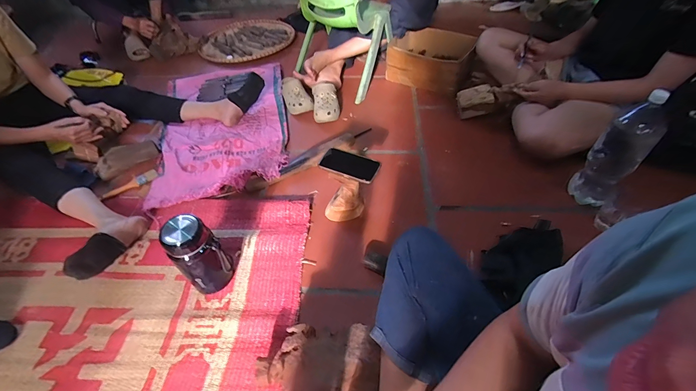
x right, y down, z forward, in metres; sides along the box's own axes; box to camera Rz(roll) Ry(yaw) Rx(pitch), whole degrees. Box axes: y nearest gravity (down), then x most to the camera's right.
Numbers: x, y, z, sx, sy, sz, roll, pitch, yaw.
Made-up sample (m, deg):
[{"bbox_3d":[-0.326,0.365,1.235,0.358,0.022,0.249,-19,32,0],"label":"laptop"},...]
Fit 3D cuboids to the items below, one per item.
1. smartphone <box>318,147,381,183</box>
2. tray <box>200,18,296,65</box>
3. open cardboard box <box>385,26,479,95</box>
[{"bbox_3d":[0.006,-0.080,0.791,0.141,0.015,0.075,23,58,11],"label":"smartphone"},{"bbox_3d":[-0.533,-0.833,1.657,0.479,0.049,0.446,-33,55,-23],"label":"tray"},{"bbox_3d":[0.356,-0.563,1.323,0.309,0.166,0.280,28,56,25],"label":"open cardboard box"}]

